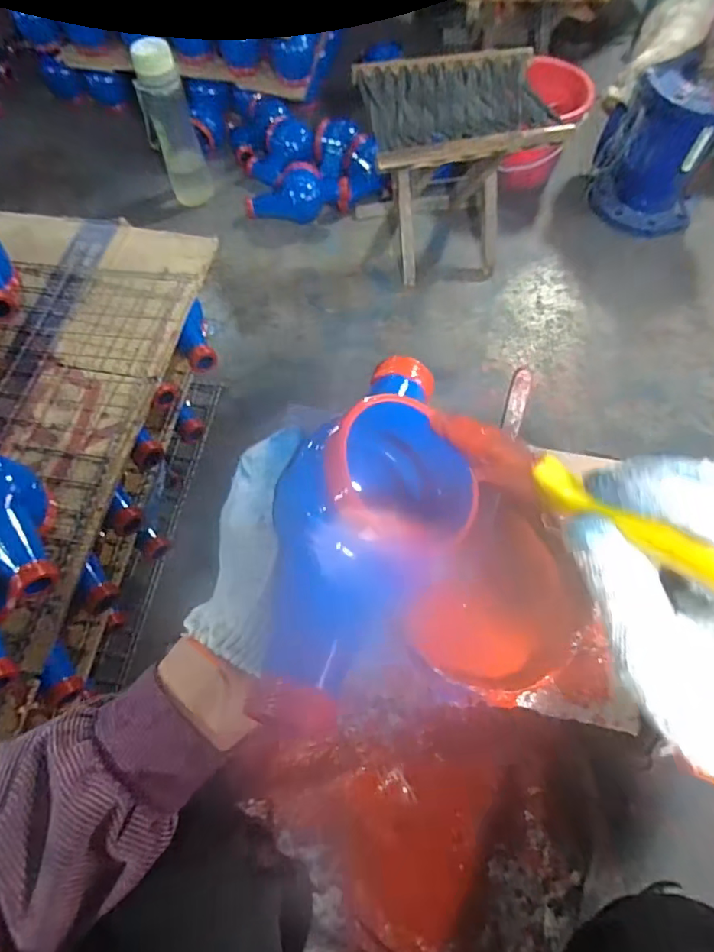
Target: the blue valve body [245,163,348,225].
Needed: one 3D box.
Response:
[{"bbox_3d":[-0.127,-0.587,1.060,0.217,0.080,0.101,-6,65,-2],"label":"blue valve body"}]

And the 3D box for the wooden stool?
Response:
[{"bbox_3d":[0.162,-0.547,0.930,0.292,0.271,0.237,-9,65,-4],"label":"wooden stool"}]

